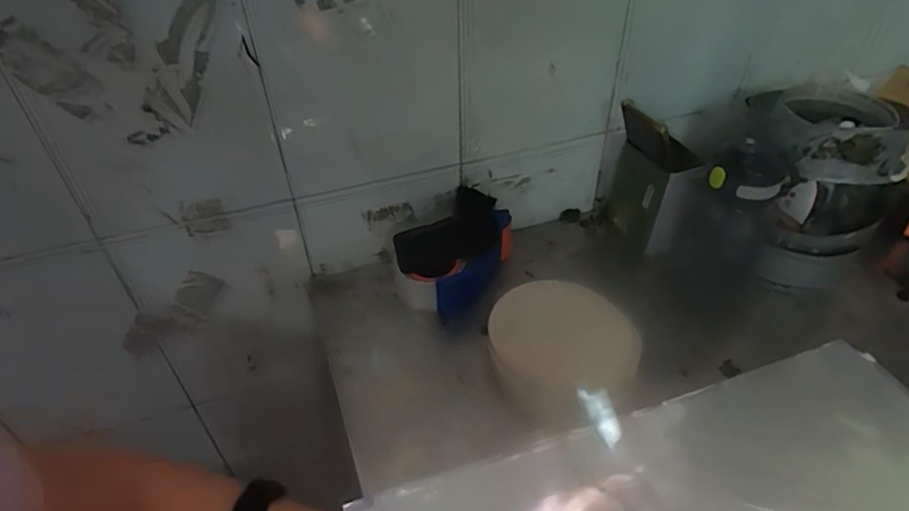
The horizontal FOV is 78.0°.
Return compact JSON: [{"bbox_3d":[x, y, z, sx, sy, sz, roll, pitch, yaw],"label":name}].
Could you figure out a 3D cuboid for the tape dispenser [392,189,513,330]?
[{"bbox_3d":[0.003,-0.005,0.684,0.106,0.082,0.160,23,47,25],"label":"tape dispenser"}]

